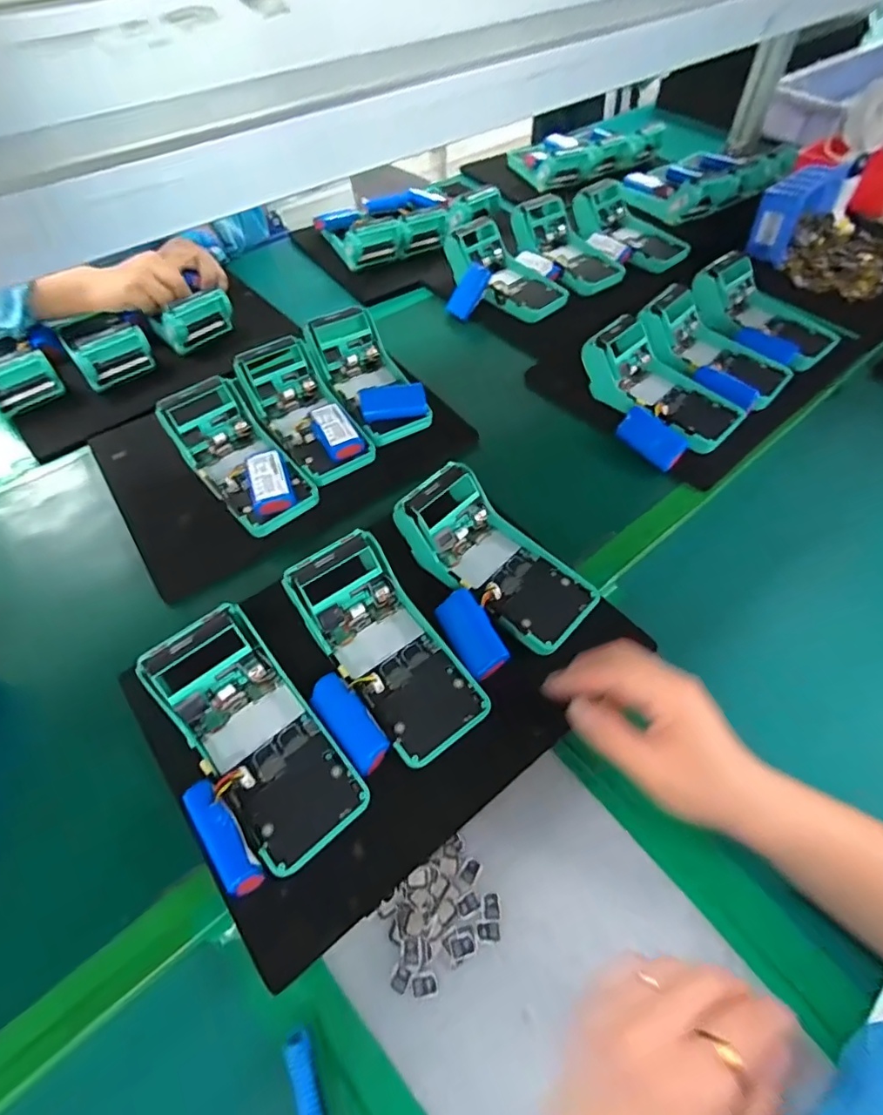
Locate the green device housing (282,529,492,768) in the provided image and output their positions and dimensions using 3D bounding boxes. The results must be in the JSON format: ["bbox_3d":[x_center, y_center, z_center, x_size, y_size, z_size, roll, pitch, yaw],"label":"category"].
[{"bbox_3d":[-0.043,0.067,0.402,0.079,0.049,0.170,-33,75,-17],"label":"green device housing"}]

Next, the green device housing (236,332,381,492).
[{"bbox_3d":[-0.140,-0.156,0.545,0.081,0.053,0.162,-29,57,-19],"label":"green device housing"}]

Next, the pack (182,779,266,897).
[{"bbox_3d":[-0.133,0.169,0.328,0.019,0.021,0.068,-30,59,-21],"label":"pack"}]

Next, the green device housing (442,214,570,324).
[{"bbox_3d":[0.086,-0.390,0.716,0.094,0.055,0.176,-37,62,-24],"label":"green device housing"}]

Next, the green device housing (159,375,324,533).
[{"bbox_3d":[-0.193,-0.098,0.512,0.081,0.064,0.160,-33,59,-22],"label":"green device housing"}]

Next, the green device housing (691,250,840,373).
[{"bbox_3d":[0.399,-0.305,0.647,0.115,0.057,0.159,-26,58,-18],"label":"green device housing"}]

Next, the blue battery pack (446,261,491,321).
[{"bbox_3d":[0.036,-0.353,0.710,0.035,0.018,0.070,41,108,27],"label":"blue battery pack"}]

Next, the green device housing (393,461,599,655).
[{"bbox_3d":[0.046,-0.003,0.437,0.163,0.059,0.087,37,62,26],"label":"green device housing"}]

